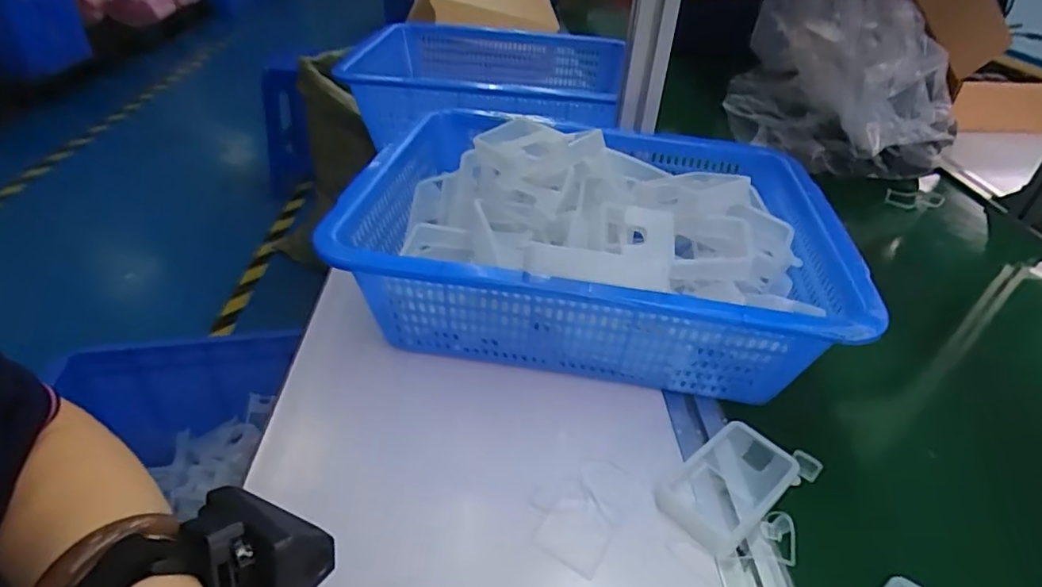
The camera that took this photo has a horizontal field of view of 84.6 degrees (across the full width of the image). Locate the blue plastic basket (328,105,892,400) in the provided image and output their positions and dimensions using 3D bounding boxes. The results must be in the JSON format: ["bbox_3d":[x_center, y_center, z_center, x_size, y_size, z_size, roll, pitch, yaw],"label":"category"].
[{"bbox_3d":[0.058,-0.054,0.502,0.366,0.154,0.299,6,36,6],"label":"blue plastic basket"}]

